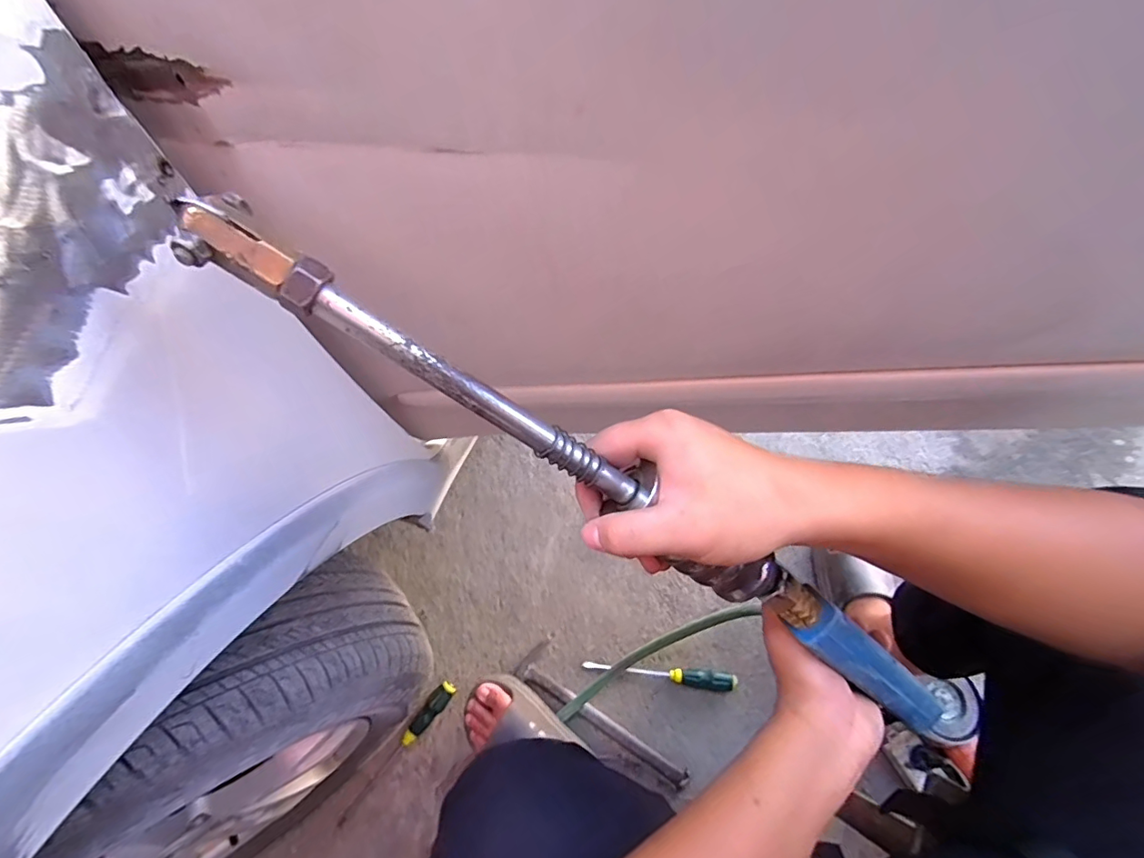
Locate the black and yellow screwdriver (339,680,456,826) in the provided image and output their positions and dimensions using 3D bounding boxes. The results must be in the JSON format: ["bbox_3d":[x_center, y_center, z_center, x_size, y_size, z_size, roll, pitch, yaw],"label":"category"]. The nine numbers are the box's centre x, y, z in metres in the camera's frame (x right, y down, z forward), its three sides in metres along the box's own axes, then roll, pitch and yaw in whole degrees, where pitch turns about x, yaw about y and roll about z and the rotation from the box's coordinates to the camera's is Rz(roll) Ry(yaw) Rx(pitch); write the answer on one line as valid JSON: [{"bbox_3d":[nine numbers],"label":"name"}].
[{"bbox_3d":[-0.270,0.509,0.807,0.029,0.019,0.242,33,71,15],"label":"black and yellow screwdriver"}]

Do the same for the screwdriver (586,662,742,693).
[{"bbox_3d":[0.146,0.408,0.857,0.249,0.031,0.027,6,66,4],"label":"screwdriver"}]

